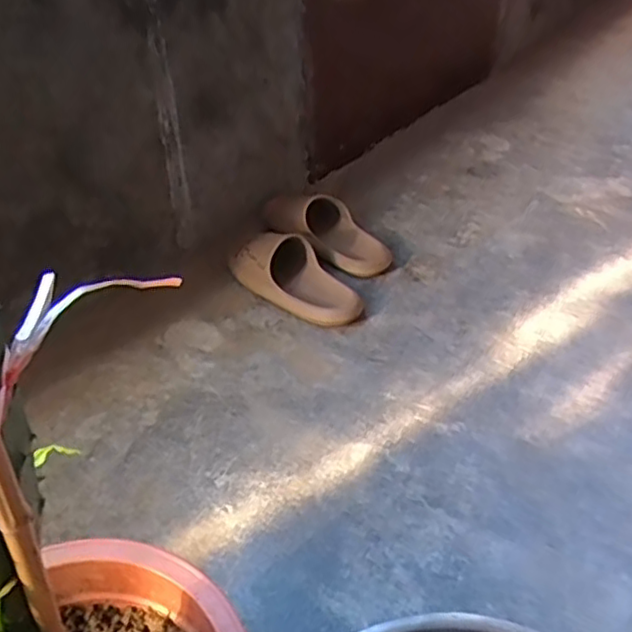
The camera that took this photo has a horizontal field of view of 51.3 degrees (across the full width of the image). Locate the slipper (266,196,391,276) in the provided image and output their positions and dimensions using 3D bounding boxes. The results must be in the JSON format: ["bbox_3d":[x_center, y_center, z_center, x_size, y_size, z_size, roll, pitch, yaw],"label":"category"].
[{"bbox_3d":[0.022,-0.164,1.211,0.269,0.081,0.118,34,48,20],"label":"slipper"}]

